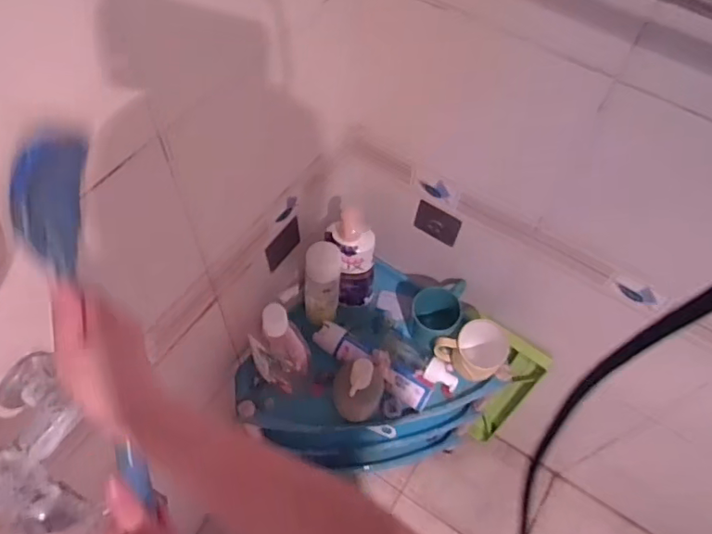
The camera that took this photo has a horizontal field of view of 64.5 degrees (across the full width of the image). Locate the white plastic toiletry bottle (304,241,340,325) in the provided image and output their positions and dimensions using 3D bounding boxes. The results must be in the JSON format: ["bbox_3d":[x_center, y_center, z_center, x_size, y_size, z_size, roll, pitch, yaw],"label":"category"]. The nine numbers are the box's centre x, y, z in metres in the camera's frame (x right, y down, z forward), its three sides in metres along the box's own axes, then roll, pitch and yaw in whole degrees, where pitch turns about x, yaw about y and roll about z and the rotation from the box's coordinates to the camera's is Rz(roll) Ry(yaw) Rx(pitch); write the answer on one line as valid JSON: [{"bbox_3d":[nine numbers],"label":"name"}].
[{"bbox_3d":[-0.057,0.036,0.958,0.059,0.204,0.054,1,58,-2],"label":"white plastic toiletry bottle"}]

